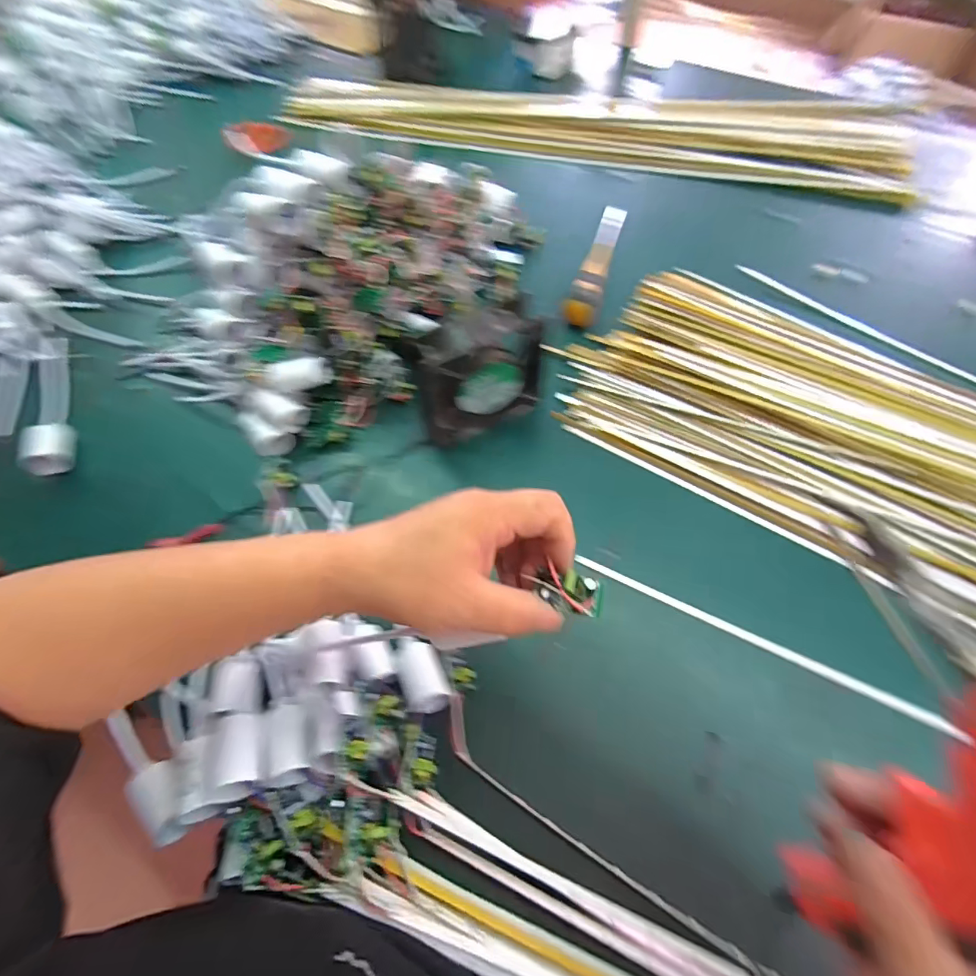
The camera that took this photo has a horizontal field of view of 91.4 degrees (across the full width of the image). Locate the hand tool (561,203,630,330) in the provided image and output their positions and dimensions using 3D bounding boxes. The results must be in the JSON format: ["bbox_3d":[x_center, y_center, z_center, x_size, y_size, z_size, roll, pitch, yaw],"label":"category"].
[{"bbox_3d":[0.139,-0.289,0.593,0.036,0.029,0.239,15,63,10],"label":"hand tool"}]

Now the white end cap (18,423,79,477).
[{"bbox_3d":[-0.436,-0.037,0.474,0.039,0.032,0.057,-26,64,-11],"label":"white end cap"}]

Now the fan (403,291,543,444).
[{"bbox_3d":[-0.006,-0.105,0.443,0.120,0.119,0.049,-20,63,-8],"label":"fan"}]

